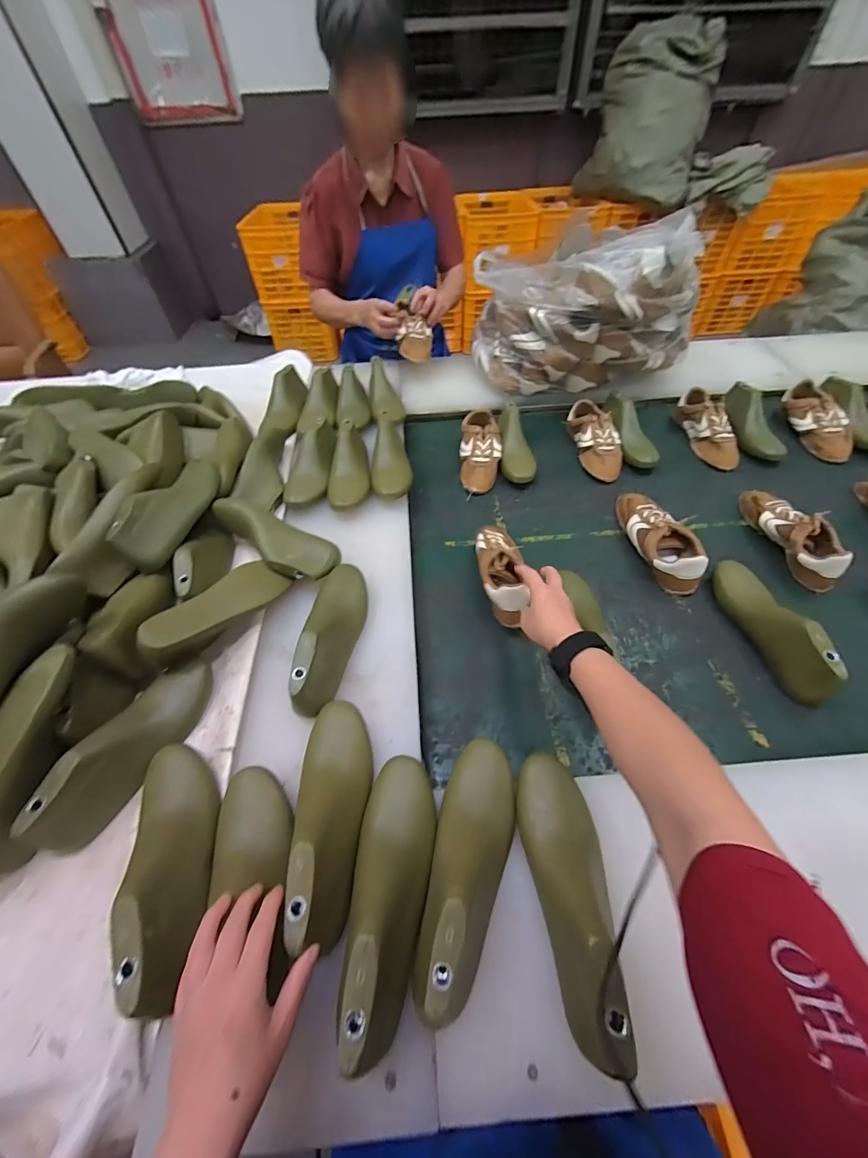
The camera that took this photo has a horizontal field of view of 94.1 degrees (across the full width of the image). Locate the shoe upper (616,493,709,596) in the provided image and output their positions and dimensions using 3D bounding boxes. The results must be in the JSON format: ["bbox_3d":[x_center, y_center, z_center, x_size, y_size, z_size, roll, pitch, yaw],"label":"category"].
[{"bbox_3d":[0.399,-0.080,0.720,0.086,0.069,0.218,-3,52,1],"label":"shoe upper"}]

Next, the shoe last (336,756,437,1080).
[{"bbox_3d":[-0.046,0.284,0.376,0.075,0.070,0.229,4,52,8],"label":"shoe last"}]

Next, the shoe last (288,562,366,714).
[{"bbox_3d":[-0.141,0.065,0.557,0.074,0.069,0.236,-3,51,2],"label":"shoe last"}]

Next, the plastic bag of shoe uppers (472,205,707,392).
[{"bbox_3d":[0.336,-0.631,0.940,0.445,0.255,0.331,-14,53,-8],"label":"plastic bag of shoe uppers"}]

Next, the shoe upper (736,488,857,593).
[{"bbox_3d":[0.628,-0.084,0.708,0.072,0.068,0.223,-4,52,0],"label":"shoe upper"}]

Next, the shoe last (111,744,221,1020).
[{"bbox_3d":[-0.262,0.271,0.402,0.064,0.056,0.233,-20,37,-11],"label":"shoe last"}]

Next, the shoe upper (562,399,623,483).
[{"bbox_3d":[0.360,-0.306,0.889,0.086,0.070,0.206,-6,52,-1],"label":"shoe upper"}]

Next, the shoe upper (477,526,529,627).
[{"bbox_3d":[0.113,-0.020,0.661,0.079,0.068,0.194,-3,44,2],"label":"shoe upper"}]

